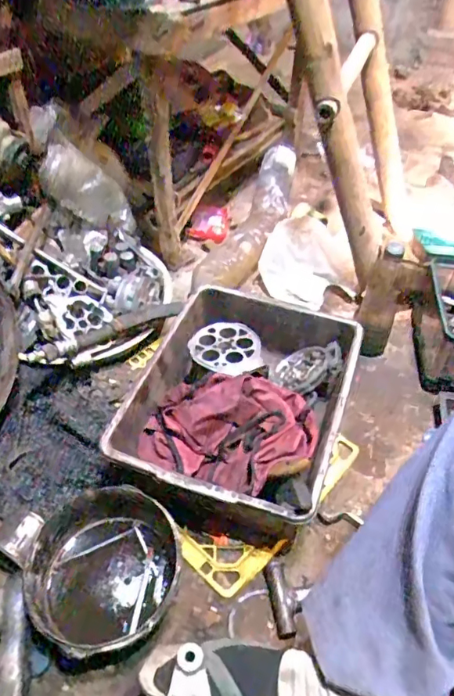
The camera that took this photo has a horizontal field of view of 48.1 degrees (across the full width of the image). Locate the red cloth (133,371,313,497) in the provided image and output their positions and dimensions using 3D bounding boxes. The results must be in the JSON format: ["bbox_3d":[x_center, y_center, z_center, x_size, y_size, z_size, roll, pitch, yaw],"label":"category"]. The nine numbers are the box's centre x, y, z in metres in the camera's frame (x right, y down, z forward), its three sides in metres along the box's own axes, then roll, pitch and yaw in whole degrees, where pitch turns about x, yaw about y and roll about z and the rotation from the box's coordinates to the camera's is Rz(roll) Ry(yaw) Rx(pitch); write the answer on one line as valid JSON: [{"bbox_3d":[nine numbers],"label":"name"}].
[{"bbox_3d":[0.008,0.122,0.774,0.244,0.094,0.181,23,50,19],"label":"red cloth"}]

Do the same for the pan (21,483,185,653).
[{"bbox_3d":[-0.157,0.276,0.674,0.187,0.071,0.218,3,47,1],"label":"pan"}]

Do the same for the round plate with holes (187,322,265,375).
[{"bbox_3d":[-0.003,0.000,0.845,0.115,0.011,0.110,1,47,-1],"label":"round plate with holes"}]

